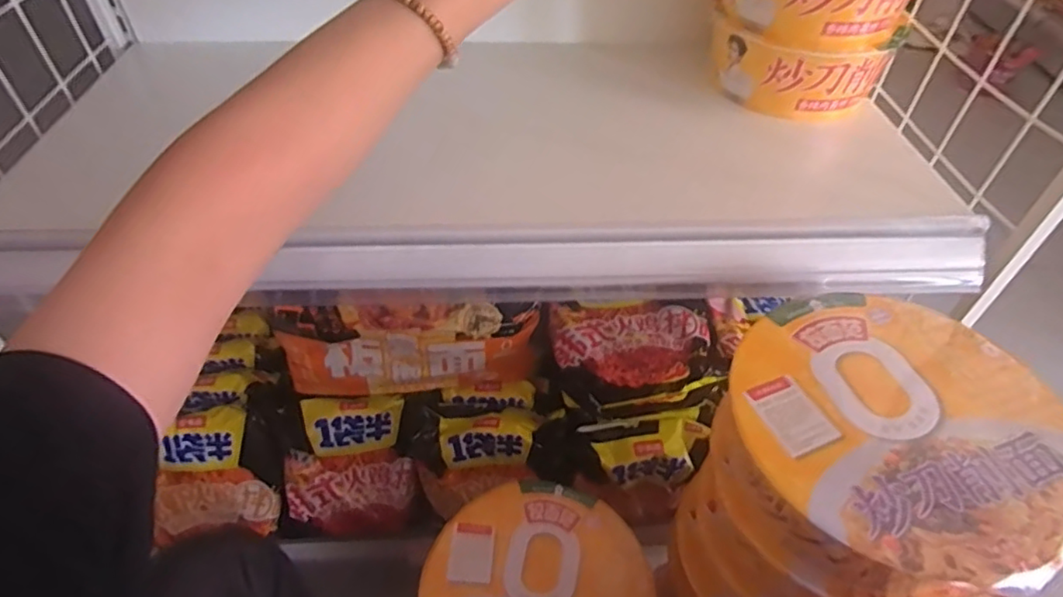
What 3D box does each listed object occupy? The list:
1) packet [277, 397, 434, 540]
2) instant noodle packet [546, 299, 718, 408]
[{"bbox_3d":[-0.186,0.171,0.624,0.134,0.143,0.045,-3,11,-13],"label":"packet"},{"bbox_3d":[0.091,0.049,0.562,0.153,0.036,0.098,-2,48,-4],"label":"instant noodle packet"}]

